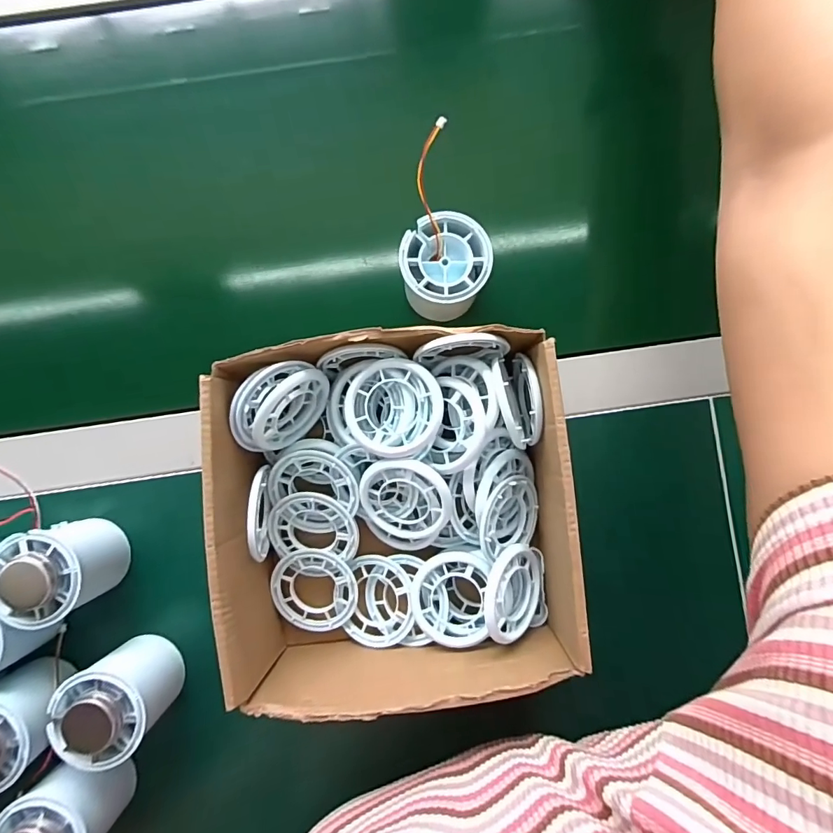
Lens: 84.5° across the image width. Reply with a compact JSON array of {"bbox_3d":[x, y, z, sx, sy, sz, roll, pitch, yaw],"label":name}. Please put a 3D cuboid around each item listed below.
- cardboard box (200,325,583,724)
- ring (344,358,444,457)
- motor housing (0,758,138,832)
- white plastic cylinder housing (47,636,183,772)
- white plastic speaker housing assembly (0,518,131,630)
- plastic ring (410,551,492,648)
[{"bbox_3d":[-0.011,0.058,0.276,0.193,0.069,0.203,-5,87,2],"label":"cardboard box"},{"bbox_3d":[-0.013,-0.005,0.269,0.056,0.007,0.056,0,87,2],"label":"ring"},{"bbox_3d":[-0.212,0.243,0.282,0.052,0.056,0.051,0,87,2],"label":"motor housing"},{"bbox_3d":[-0.180,0.172,0.281,0.050,0.051,0.053,0,87,2],"label":"white plastic cylinder housing"},{"bbox_3d":[-0.218,0.094,0.283,0.051,0.051,0.053,0,87,2],"label":"white plastic speaker housing assembly"},{"bbox_3d":[0.021,0.115,0.288,0.048,0.007,0.056,3,87,2],"label":"plastic ring"}]

